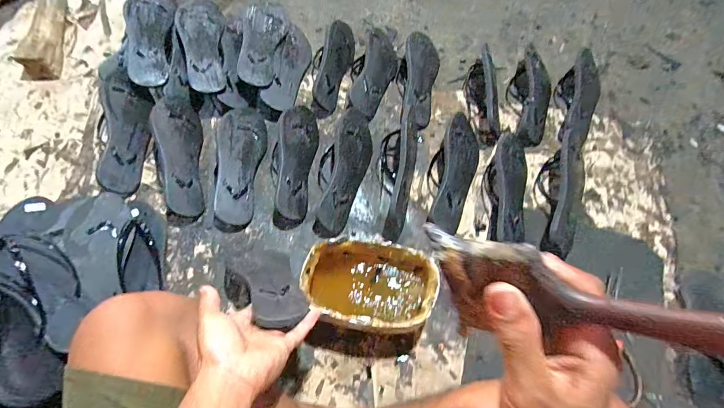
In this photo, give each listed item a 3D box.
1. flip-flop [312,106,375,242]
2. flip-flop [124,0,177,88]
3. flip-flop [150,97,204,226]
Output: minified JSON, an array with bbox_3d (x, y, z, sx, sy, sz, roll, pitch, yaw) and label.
[{"bbox_3d":[-0.042,-0.057,0.695,0.055,0.086,0.243,-1,69,47],"label":"flip-flop"},{"bbox_3d":[-0.418,-0.337,0.742,0.084,0.025,0.237,2,72,-21],"label":"flip-flop"},{"bbox_3d":[-0.338,-0.086,0.680,0.042,0.091,0.246,-25,64,32],"label":"flip-flop"}]

